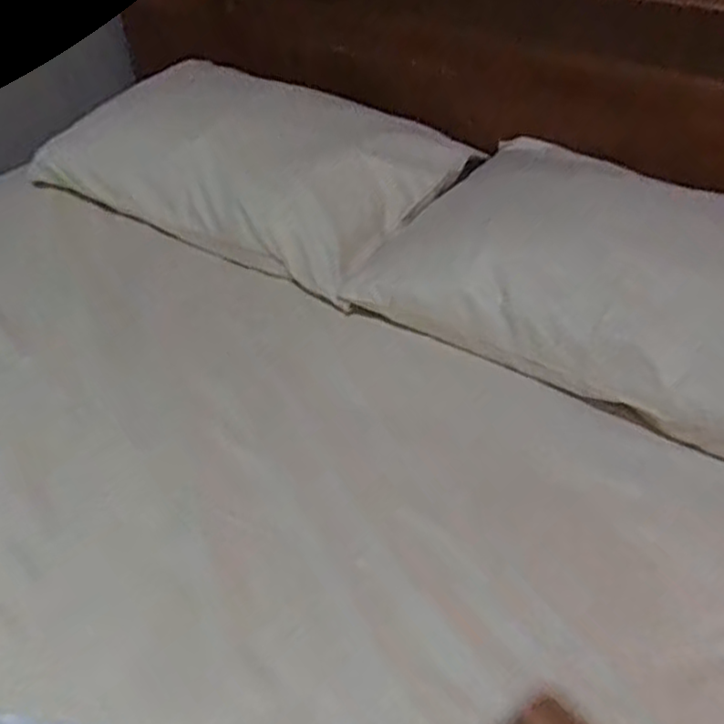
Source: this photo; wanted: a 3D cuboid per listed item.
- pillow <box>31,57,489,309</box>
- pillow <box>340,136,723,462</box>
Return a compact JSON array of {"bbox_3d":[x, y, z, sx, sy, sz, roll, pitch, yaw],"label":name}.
[{"bbox_3d":[-0.191,-0.336,1.126,0.613,0.082,0.346,24,64,22],"label":"pillow"},{"bbox_3d":[0.348,-0.119,0.899,0.620,0.158,0.406,27,48,26],"label":"pillow"}]

